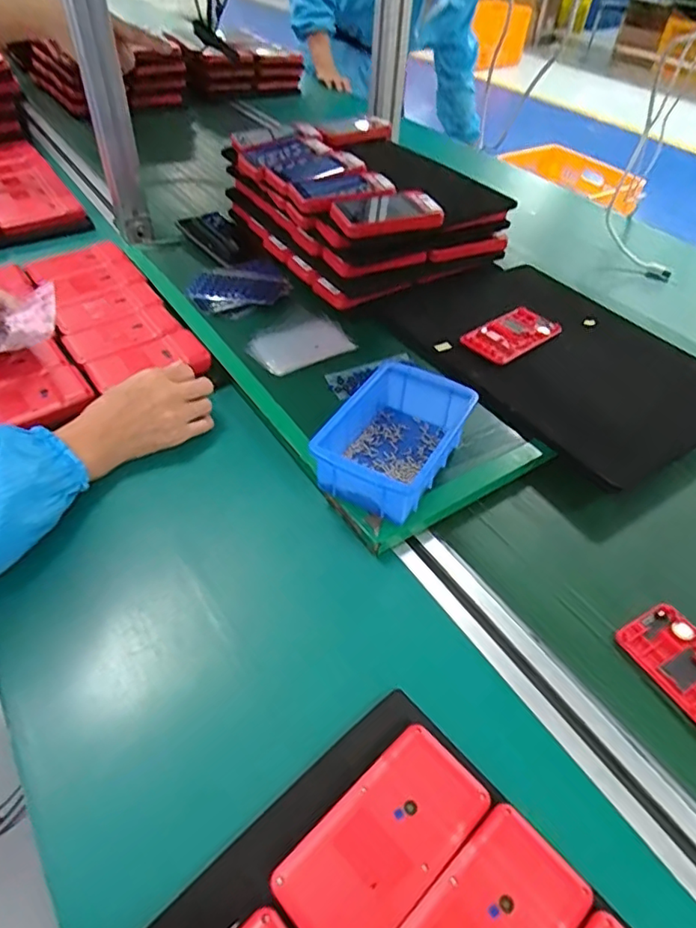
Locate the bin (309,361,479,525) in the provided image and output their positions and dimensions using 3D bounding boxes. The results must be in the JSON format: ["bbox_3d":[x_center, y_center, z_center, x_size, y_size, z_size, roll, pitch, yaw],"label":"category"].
[{"bbox_3d":[0.042,-0.022,0.508,0.094,0.054,0.142,23,48,18],"label":"bin"}]

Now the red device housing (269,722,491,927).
[{"bbox_3d":[0.020,0.208,0.319,0.119,0.010,0.062,-33,56,-31],"label":"red device housing"}]

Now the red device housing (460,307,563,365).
[{"bbox_3d":[0.187,-0.147,0.659,0.115,0.015,0.058,-31,55,-30],"label":"red device housing"}]

